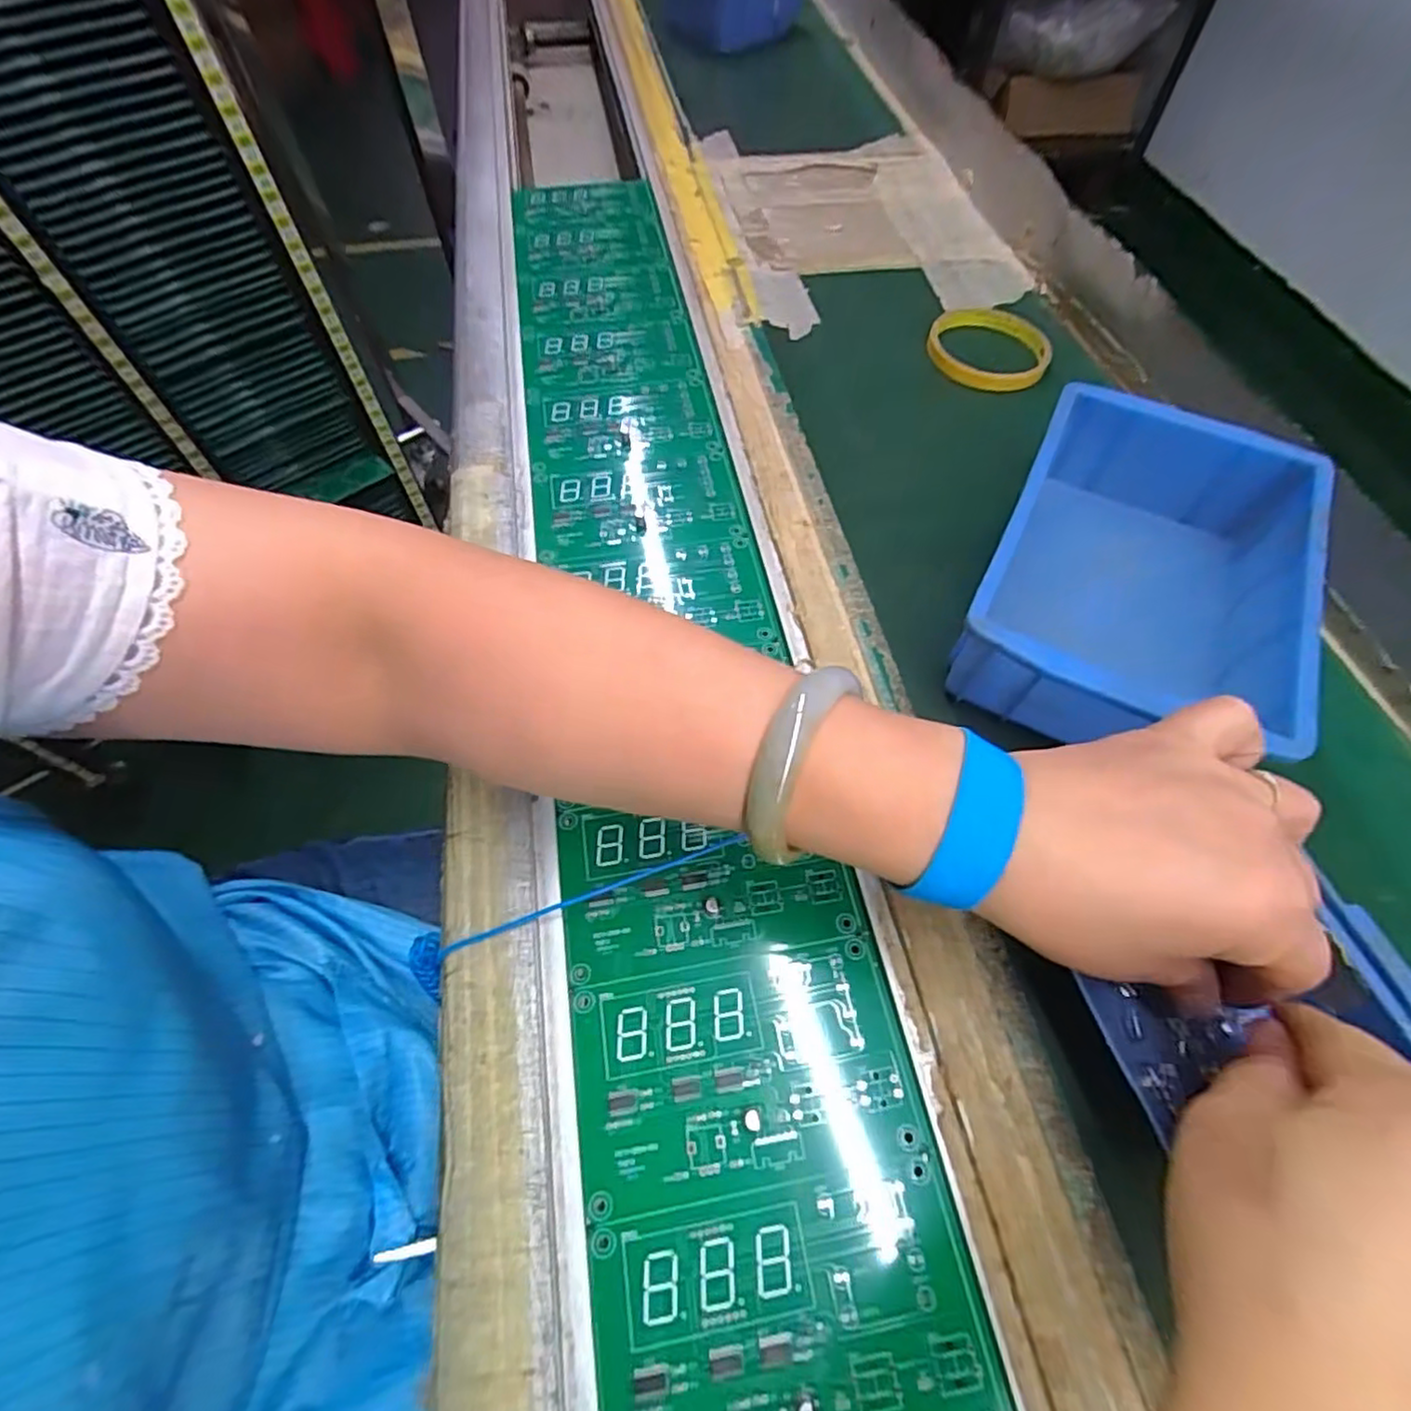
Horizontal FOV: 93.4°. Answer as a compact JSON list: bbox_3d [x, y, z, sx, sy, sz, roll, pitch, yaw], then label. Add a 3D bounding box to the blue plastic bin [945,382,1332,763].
[{"bbox_3d":[0.211,-0.065,0.330,0.127,0.064,0.199,25,61,15],"label":"blue plastic bin"}]

